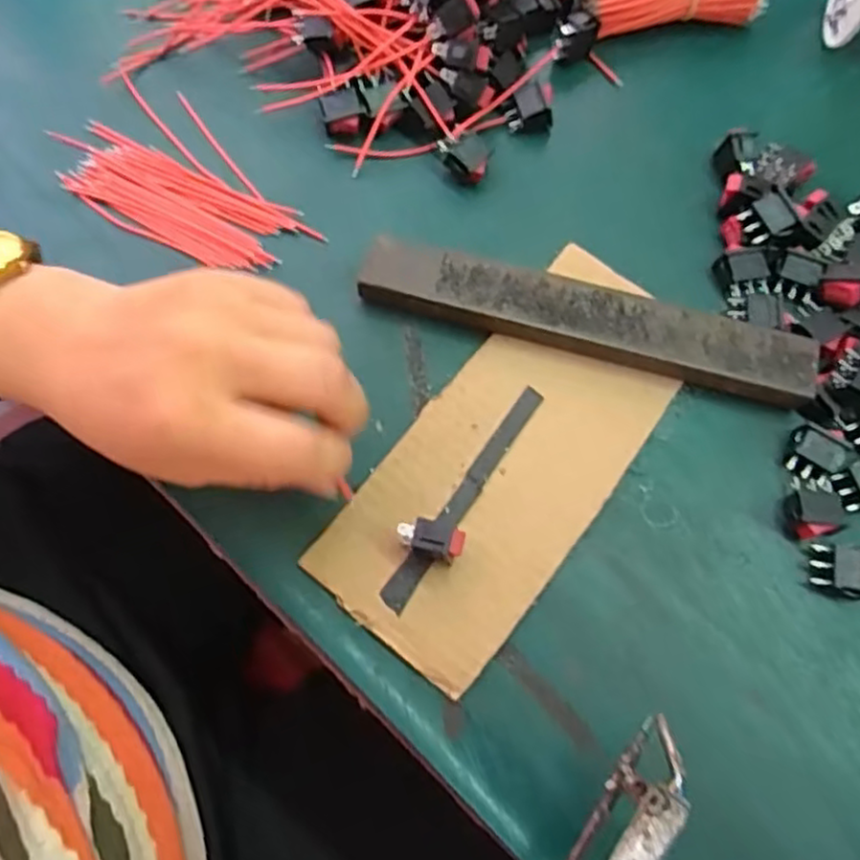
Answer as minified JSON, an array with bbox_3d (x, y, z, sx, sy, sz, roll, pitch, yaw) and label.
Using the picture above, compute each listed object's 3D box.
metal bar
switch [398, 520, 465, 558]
[{"bbox_3d":[0.070,-0.050,0.311,0.199,0.019,0.031,14,71,2],"label":"metal bar"},{"bbox_3d":[0.001,0.043,0.275,0.025,0.021,0.013,19,71,4],"label":"switch"}]

